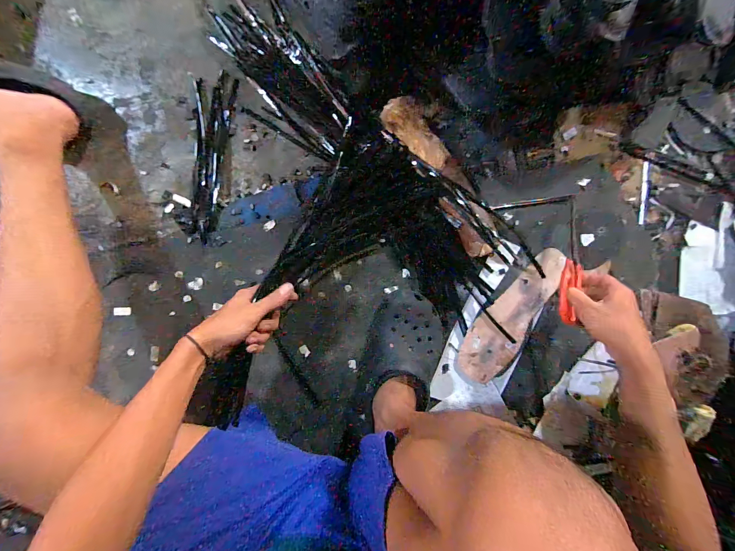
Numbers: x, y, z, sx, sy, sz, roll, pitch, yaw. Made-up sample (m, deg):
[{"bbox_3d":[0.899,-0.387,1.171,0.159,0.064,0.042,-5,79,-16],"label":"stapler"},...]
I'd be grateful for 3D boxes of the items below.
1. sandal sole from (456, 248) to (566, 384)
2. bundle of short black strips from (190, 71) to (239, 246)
[{"bbox_3d":[0.244,0.070,0.544,0.089,0.032,0.253,30,95,-8],"label":"sandal sole"},{"bbox_3d":[-0.256,-0.186,0.507,0.059,0.016,0.250,10,97,-6],"label":"bundle of short black strips"}]

